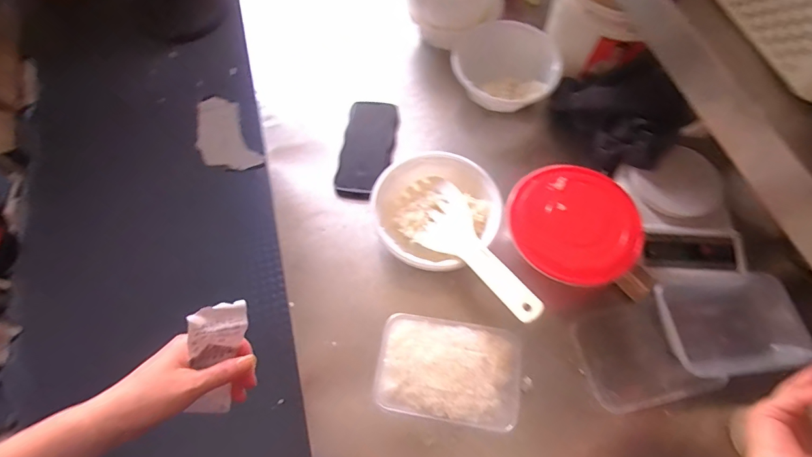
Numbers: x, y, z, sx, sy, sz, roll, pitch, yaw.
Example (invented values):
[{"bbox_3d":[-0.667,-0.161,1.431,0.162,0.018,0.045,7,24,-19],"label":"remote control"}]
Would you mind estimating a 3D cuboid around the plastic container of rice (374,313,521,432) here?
[{"bbox_3d":[0.049,0.166,0.482,0.160,0.035,0.108,8,63,5],"label":"plastic container of rice"}]

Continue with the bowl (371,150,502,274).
[{"bbox_3d":[0.039,-0.018,0.556,0.159,0.067,0.161,0,62,0],"label":"bowl"}]

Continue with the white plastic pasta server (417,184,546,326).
[{"bbox_3d":[0.080,0.028,0.487,0.076,0.031,0.211,-26,46,-13],"label":"white plastic pasta server"}]

